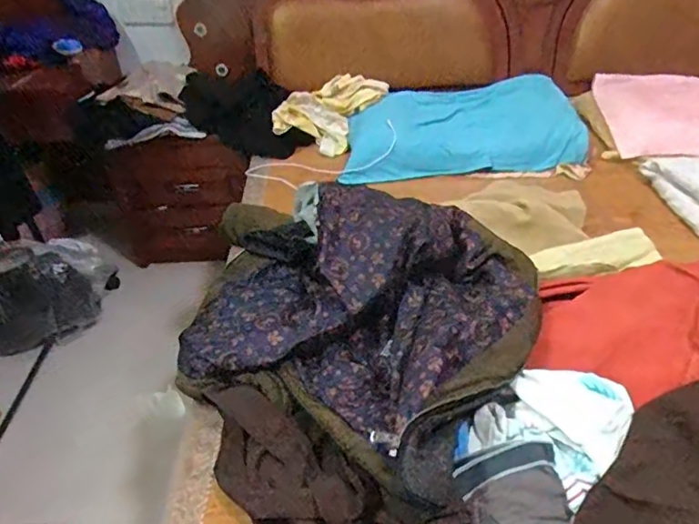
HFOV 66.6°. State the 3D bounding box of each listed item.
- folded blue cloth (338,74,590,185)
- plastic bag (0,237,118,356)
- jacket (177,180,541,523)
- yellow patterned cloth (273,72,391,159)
[{"bbox_3d":[0.326,-0.421,1.634,0.693,0.144,0.435,-4,36,-1],"label":"folded blue cloth"},{"bbox_3d":[-0.920,0.099,1.601,0.171,0.277,0.424,26,45,34],"label":"plastic bag"},{"bbox_3d":[-0.009,0.077,0.880,0.574,0.191,0.566,20,42,28],"label":"jacket"},{"bbox_3d":[-0.066,-0.495,1.678,0.248,0.070,0.346,35,79,4],"label":"yellow patterned cloth"}]

